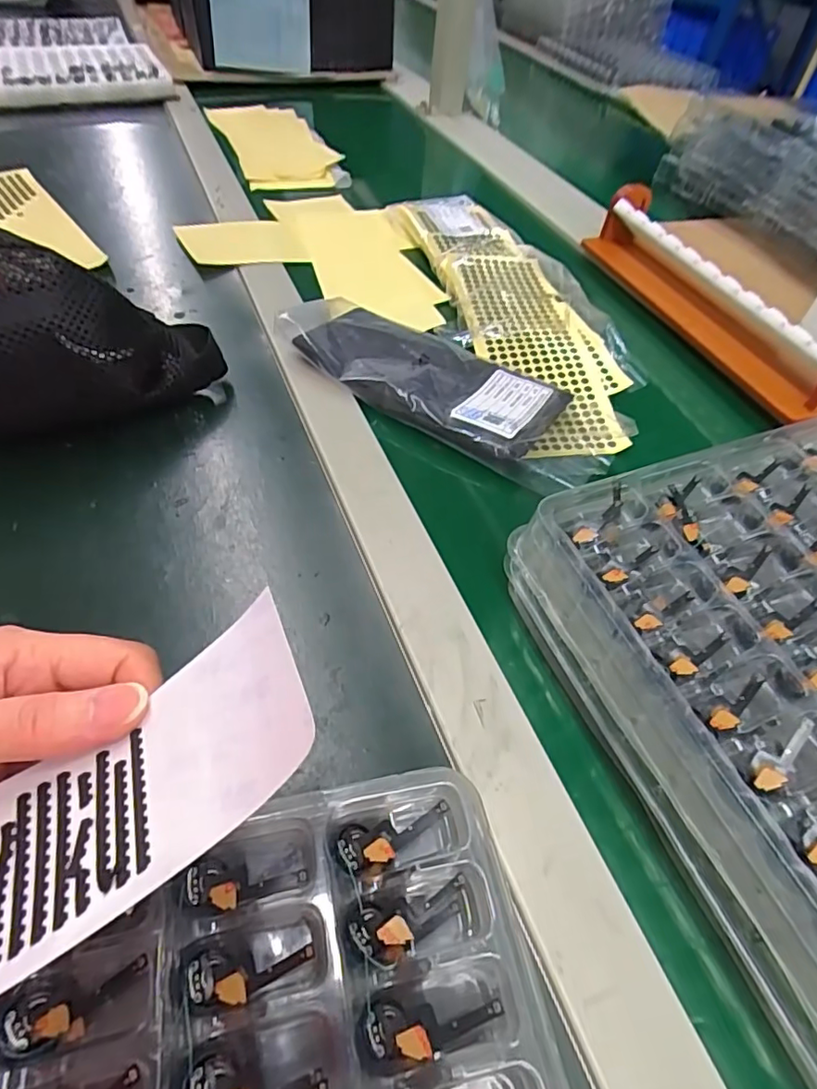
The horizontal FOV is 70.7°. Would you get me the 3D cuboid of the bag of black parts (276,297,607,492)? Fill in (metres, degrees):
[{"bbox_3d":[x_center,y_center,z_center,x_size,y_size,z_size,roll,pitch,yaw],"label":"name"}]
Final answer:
[{"bbox_3d":[0.022,-0.119,0.413,0.240,0.022,0.090,31,54,19],"label":"bag of black parts"}]

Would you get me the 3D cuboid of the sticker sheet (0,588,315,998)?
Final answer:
[{"bbox_3d":[-0.108,0.085,0.157,0.181,0.024,0.059,-30,57,-6],"label":"sticker sheet"}]

